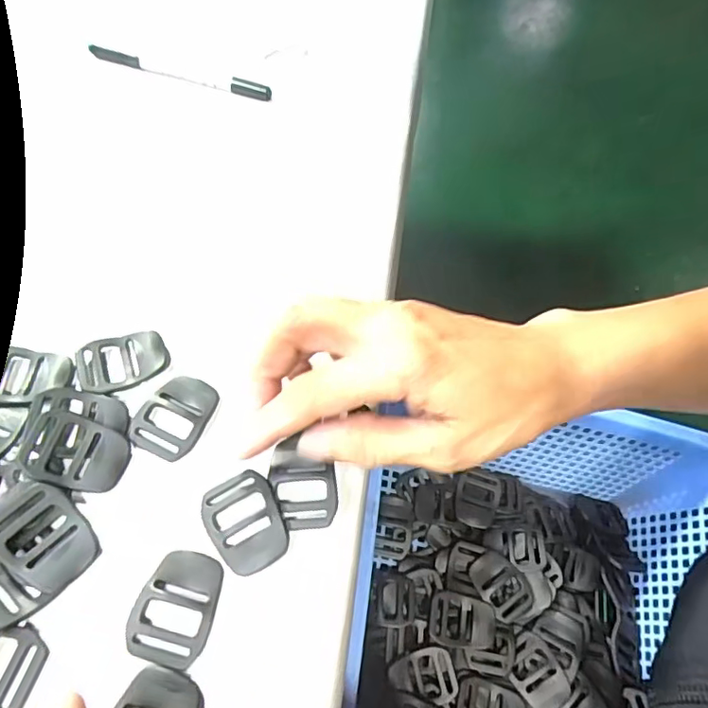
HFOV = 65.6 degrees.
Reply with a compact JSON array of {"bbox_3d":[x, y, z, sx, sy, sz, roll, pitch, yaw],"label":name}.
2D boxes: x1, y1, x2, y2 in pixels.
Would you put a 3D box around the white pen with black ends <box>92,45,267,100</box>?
[{"bbox_3d":[-0.115,-0.186,0.360,0.129,0.009,0.008,16,58,5],"label":"white pen with black ends"}]

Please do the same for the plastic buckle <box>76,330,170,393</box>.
[{"bbox_3d":[-0.105,0.003,0.251,0.039,0.008,0.027,-18,61,-15],"label":"plastic buckle"}]

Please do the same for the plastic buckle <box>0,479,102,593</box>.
[{"bbox_3d":[-0.118,0.067,0.206,0.045,0.009,0.028,34,61,16],"label":"plastic buckle"}]

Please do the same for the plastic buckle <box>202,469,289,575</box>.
[{"bbox_3d":[-0.043,0.067,0.218,0.028,0.007,0.038,-23,63,-18],"label":"plastic buckle"}]

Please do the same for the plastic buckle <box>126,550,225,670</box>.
[{"bbox_3d":[-0.065,0.093,0.202,0.028,0.005,0.038,14,58,4],"label":"plastic buckle"}]

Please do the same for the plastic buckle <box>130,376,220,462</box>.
[{"bbox_3d":[-0.078,0.027,0.240,0.029,0.006,0.037,20,58,8],"label":"plastic buckle"}]

